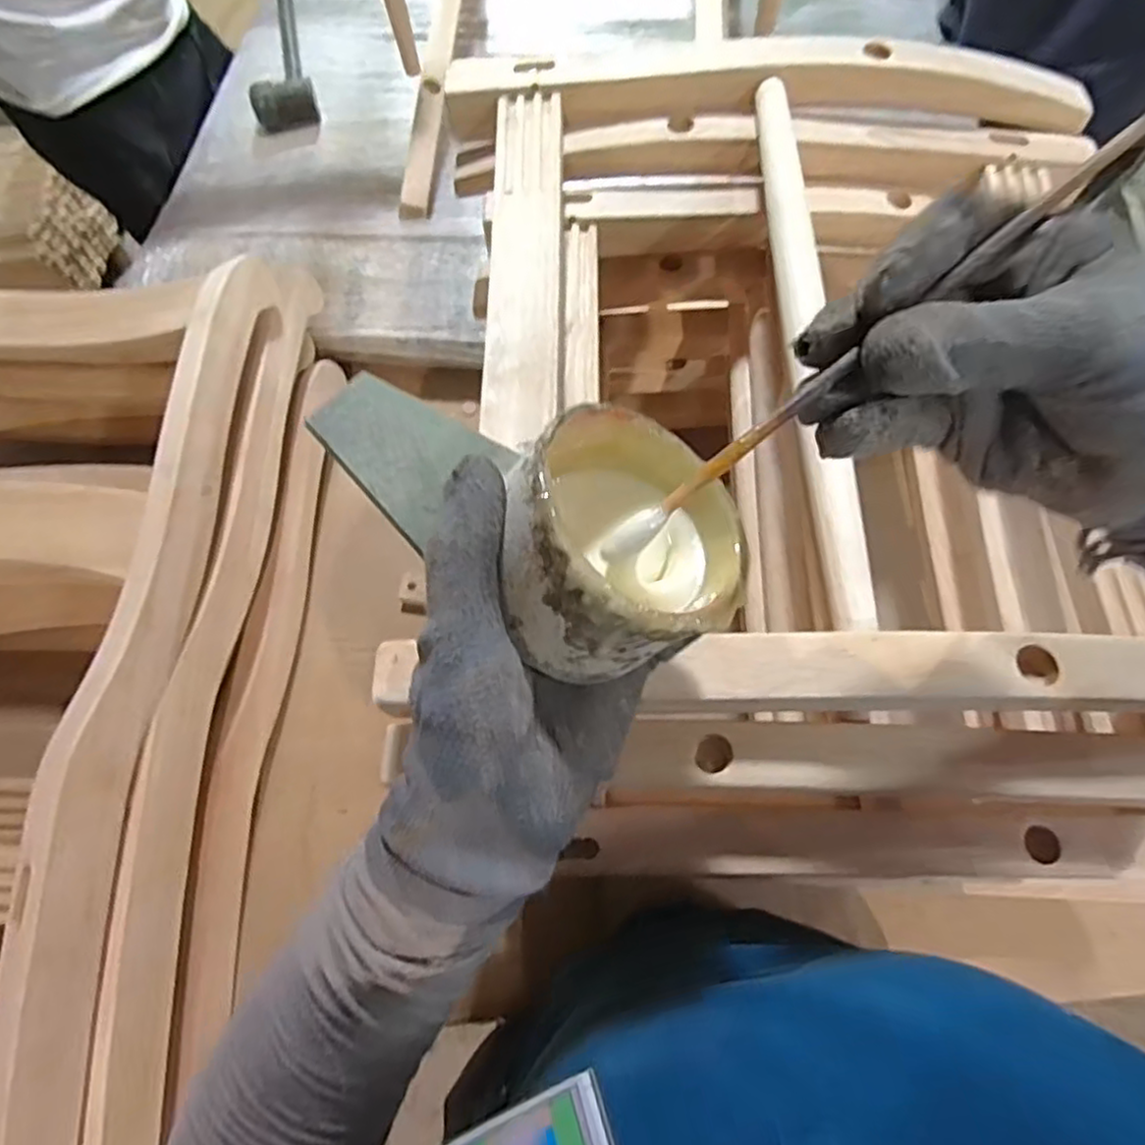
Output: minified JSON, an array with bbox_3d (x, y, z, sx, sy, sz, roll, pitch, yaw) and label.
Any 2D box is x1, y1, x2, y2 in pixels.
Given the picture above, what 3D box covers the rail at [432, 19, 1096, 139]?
[{"bbox_3d":[0.135,-0.337,0.484,0.444,0.051,0.043,1,67,3],"label":"rail"}]

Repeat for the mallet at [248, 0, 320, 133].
[{"bbox_3d":[-0.411,-0.722,0.960,0.085,0.045,0.315,-17,67,-5],"label":"mallet"}]

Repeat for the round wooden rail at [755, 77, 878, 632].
[{"bbox_3d":[0.131,-0.147,0.398,0.025,0.018,0.376,0,67,3],"label":"round wooden rail"}]

